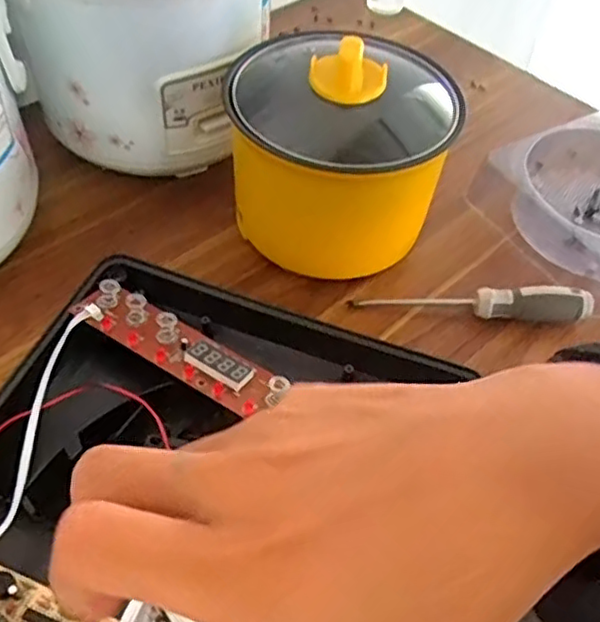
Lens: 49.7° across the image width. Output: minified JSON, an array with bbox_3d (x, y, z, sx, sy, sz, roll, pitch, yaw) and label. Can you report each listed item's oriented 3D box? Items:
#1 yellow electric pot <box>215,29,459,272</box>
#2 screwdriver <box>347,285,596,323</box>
[{"bbox_3d":[0.030,-0.132,0.518,0.166,0.160,0.158,3,51,-3],"label":"yellow electric pot"},{"bbox_3d":[0.137,-0.008,0.514,0.186,0.029,0.025,5,50,-2],"label":"screwdriver"}]

